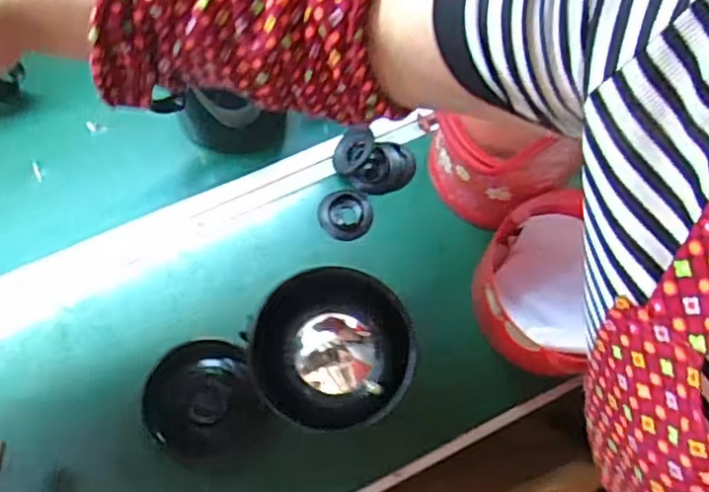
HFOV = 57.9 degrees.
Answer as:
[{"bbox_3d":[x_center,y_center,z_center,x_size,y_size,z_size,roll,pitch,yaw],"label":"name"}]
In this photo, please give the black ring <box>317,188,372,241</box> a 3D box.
[{"bbox_3d":[-0.010,-0.035,0.740,0.061,0.029,0.059,1,69,-2],"label":"black ring"}]

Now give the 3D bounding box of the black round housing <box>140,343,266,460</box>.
[{"bbox_3d":[-0.155,0.161,0.656,0.108,0.040,0.115,1,69,-2],"label":"black round housing"}]

